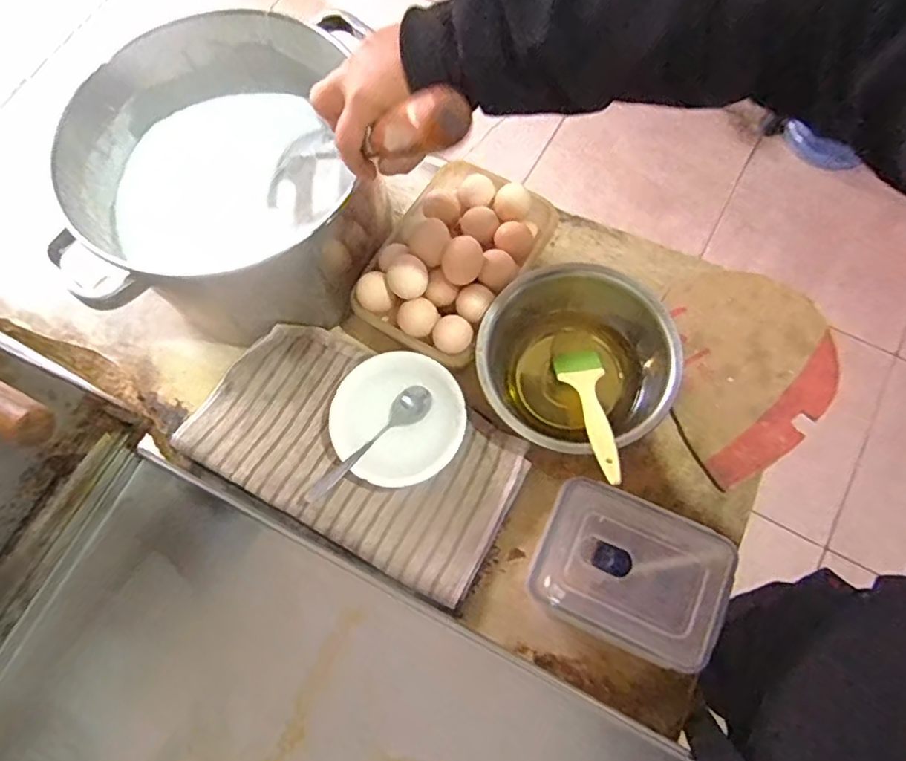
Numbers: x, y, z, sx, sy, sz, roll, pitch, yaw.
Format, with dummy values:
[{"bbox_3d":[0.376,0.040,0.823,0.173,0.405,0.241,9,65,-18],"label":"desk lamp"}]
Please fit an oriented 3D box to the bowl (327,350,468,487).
[{"bbox_3d":[-0.056,0.042,0.622,0.133,0.042,0.129,-1,71,2],"label":"bowl"}]

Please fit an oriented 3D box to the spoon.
[{"bbox_3d":[-0.087,0.060,0.606,0.158,0.024,0.033,-40,74,-10],"label":"spoon"}]

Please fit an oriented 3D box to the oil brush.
[{"bbox_3d":[0.139,0.026,0.590,0.047,0.017,0.191,-5,40,1],"label":"oil brush"}]

